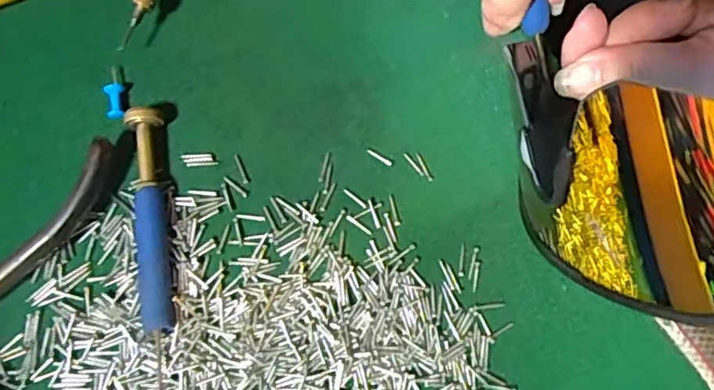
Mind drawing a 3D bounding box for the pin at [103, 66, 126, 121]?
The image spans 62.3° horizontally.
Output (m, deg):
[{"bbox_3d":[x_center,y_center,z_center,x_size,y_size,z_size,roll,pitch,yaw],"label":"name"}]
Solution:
[{"bbox_3d":[-0.099,-0.042,0.242,0.008,0.008,0.024,-11,66,-1],"label":"pin"}]

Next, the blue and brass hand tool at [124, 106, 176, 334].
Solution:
[{"bbox_3d":[-0.080,0.009,0.228,0.014,0.013,0.085,-6,80,0],"label":"blue and brass hand tool"}]

